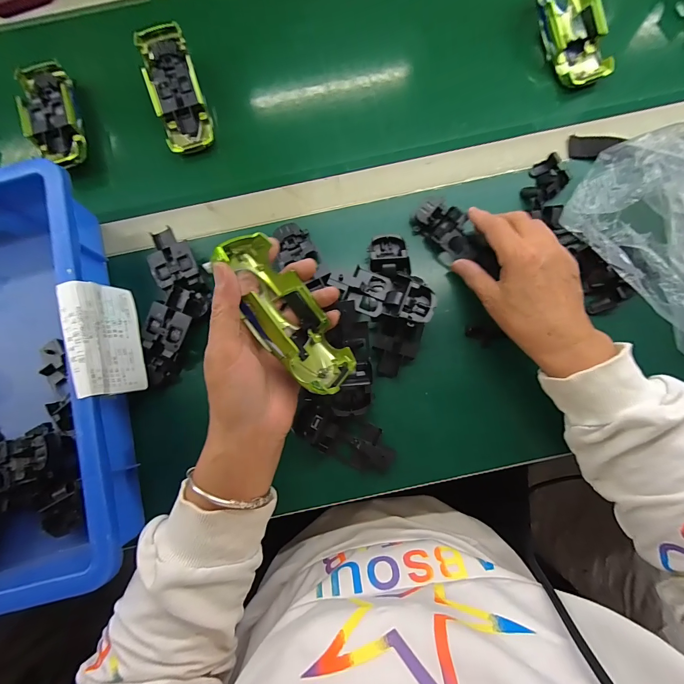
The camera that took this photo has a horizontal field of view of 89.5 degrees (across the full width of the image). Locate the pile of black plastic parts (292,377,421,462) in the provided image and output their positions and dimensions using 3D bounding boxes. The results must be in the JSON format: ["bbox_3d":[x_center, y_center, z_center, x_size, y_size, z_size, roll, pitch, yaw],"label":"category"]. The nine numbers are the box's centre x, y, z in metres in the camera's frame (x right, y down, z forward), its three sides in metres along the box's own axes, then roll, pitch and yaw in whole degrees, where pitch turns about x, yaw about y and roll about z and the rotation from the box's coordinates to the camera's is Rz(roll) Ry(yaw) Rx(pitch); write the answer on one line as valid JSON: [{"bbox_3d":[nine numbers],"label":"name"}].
[{"bbox_3d":[0.001,0.089,0.334,0.103,0.021,0.044,33,83,7],"label":"pile of black plastic parts"}]

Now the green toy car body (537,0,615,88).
[{"bbox_3d":[0.263,-0.361,0.399,0.057,0.038,0.134,-21,93,-4],"label":"green toy car body"}]

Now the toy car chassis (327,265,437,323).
[{"bbox_3d":[0.039,-0.047,0.334,0.097,0.027,0.044,13,81,4],"label":"toy car chassis"}]

